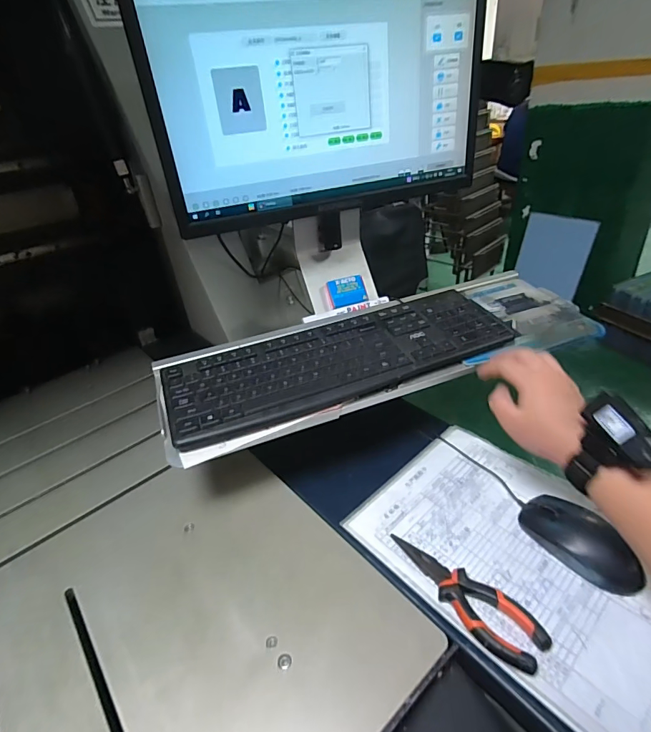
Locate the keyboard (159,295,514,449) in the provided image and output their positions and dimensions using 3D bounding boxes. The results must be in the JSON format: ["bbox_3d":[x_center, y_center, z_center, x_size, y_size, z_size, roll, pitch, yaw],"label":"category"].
[{"bbox_3d":[0.029,-0.015,0.543,0.462,0.038,0.148,-15,32,-15],"label":"keyboard"}]

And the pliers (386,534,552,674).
[{"bbox_3d":[0.129,0.207,0.392,0.046,0.014,0.150,-25,38,-25],"label":"pliers"}]

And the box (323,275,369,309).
[{"bbox_3d":[0.033,-0.115,0.657,0.059,0.045,0.015,-16,-5,-13],"label":"box"}]

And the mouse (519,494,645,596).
[{"bbox_3d":[0.252,0.170,0.416,0.053,0.033,0.110,-24,38,-25],"label":"mouse"}]

